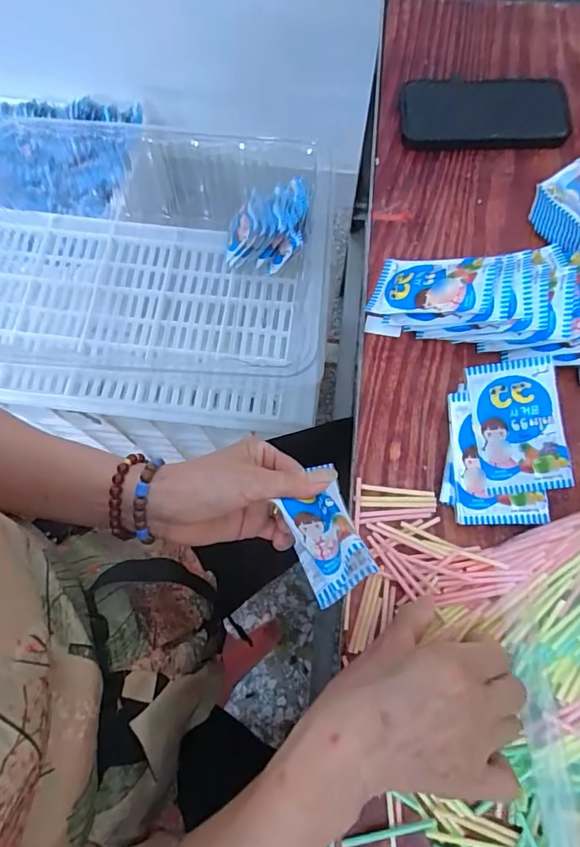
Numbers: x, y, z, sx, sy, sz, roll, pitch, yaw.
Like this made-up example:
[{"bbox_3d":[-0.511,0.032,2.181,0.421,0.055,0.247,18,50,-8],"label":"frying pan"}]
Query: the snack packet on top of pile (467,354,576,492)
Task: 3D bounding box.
[{"bbox_3d":[0.182,0.002,0.376,0.066,0.007,0.102,-9,84,8],"label":"snack packet on top of pile"}]

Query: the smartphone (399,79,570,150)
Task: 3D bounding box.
[{"bbox_3d":[0.196,-0.315,0.478,0.163,0.014,0.082,2,73,1],"label":"smartphone"}]

